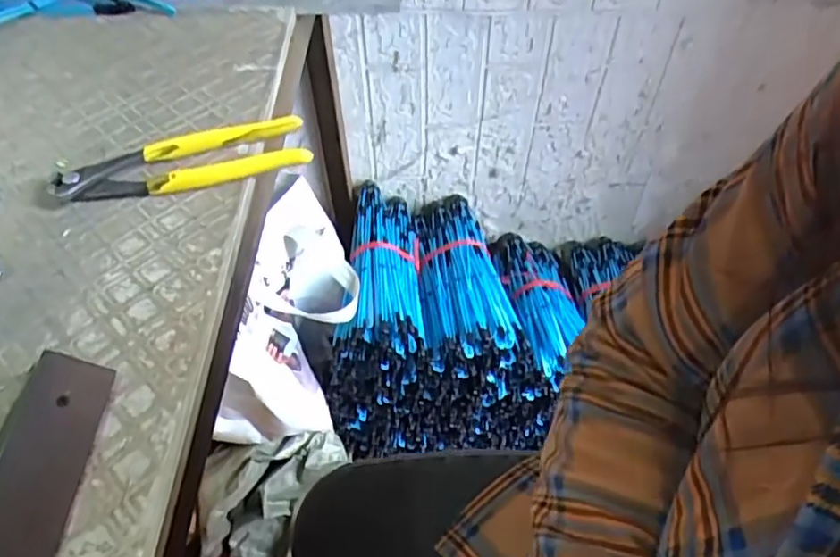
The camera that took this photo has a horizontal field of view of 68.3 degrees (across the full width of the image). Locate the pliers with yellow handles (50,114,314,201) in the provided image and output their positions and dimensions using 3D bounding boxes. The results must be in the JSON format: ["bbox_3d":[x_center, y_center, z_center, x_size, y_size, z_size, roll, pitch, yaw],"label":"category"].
[{"bbox_3d":[-0.159,-0.081,0.420,0.162,0.016,0.049,-12,53,-8],"label":"pliers with yellow handles"}]

